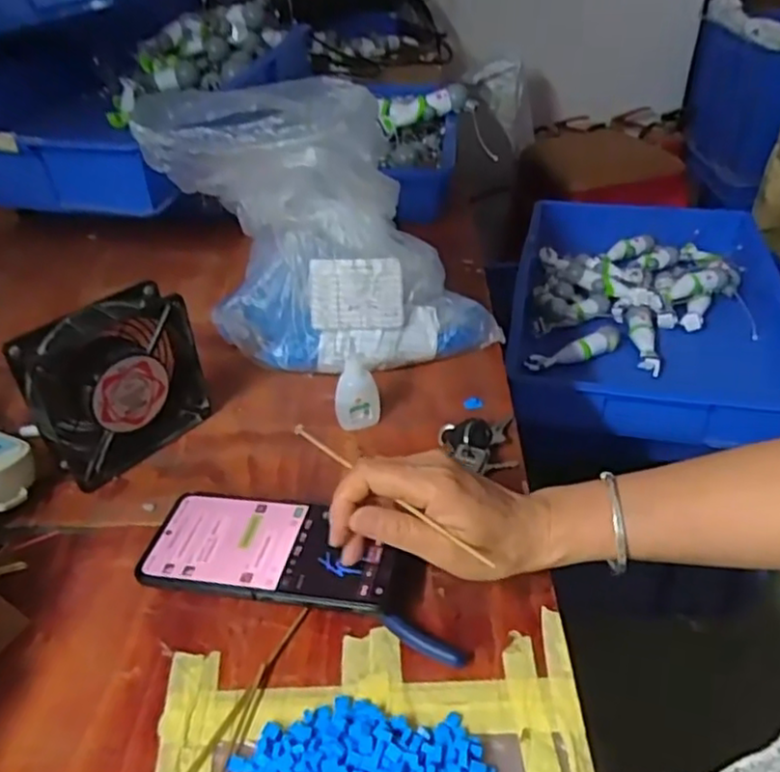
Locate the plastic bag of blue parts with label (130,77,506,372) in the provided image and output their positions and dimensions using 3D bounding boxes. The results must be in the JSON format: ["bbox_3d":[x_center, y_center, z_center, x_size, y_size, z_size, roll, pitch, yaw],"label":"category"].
[{"bbox_3d":[-0.077,-0.162,0.636,0.228,0.201,0.297,-23,42,-23],"label":"plastic bag of blue parts with label"}]

